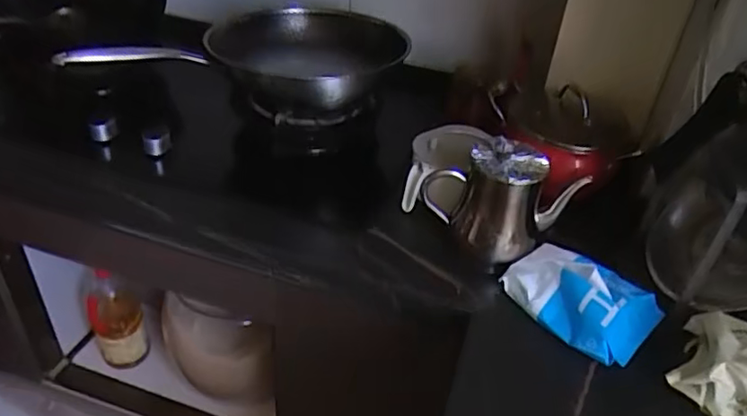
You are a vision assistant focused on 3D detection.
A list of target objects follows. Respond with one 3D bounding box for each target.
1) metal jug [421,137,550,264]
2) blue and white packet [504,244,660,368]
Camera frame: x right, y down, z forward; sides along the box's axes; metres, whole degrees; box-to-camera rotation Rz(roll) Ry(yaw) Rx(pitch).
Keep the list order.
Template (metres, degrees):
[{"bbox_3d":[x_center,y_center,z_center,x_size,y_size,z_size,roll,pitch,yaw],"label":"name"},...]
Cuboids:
[{"bbox_3d":[0.149,-0.019,0.778,0.129,0.134,0.095,29,43,28],"label":"metal jug"},{"bbox_3d":[0.248,0.104,0.722,0.172,0.085,0.107,30,44,29],"label":"blue and white packet"}]

